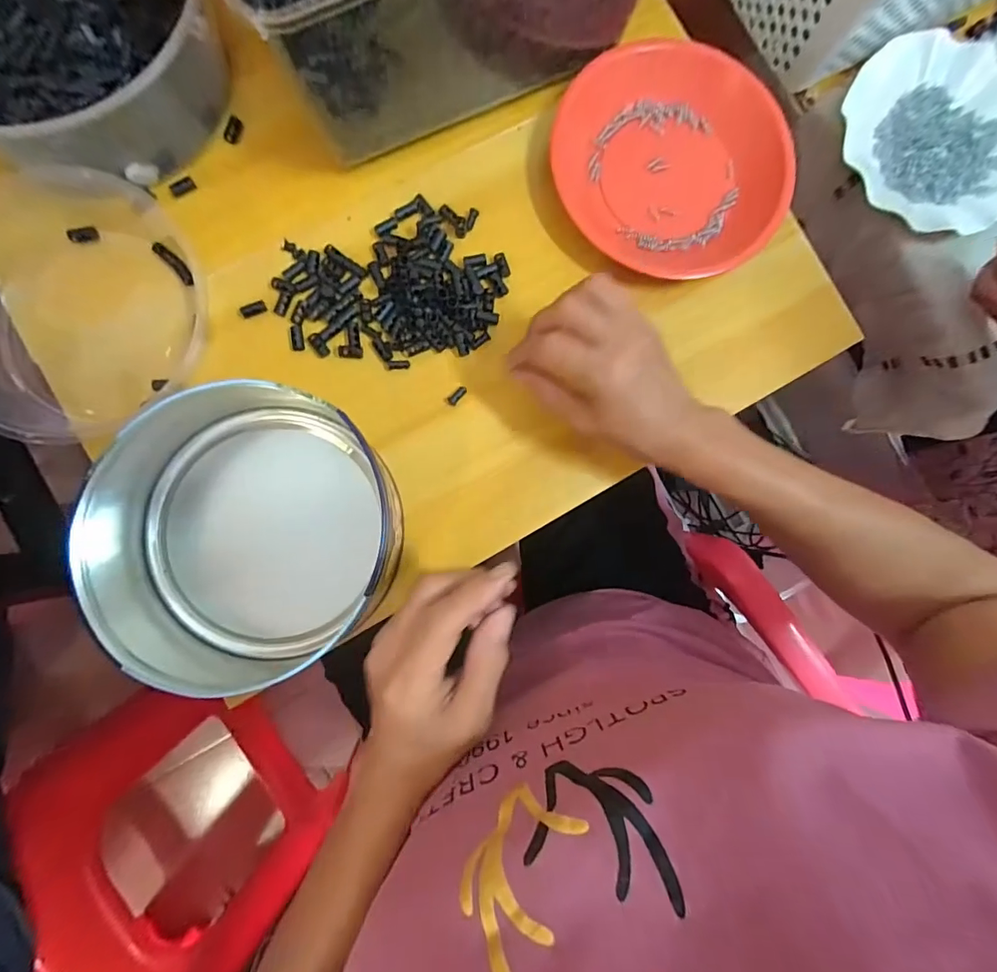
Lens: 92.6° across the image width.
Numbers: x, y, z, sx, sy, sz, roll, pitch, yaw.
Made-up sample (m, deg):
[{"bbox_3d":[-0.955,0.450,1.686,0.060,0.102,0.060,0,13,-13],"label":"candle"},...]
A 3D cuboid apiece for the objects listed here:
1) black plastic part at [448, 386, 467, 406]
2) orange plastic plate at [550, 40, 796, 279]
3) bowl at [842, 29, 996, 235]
[{"bbox_3d":[-0.032,-0.072,0.379,0.007,0.004,0.018,42,84,-3],"label":"black plastic part"},{"bbox_3d":[0.142,-0.266,0.392,0.195,0.030,0.175,38,84,-3],"label":"orange plastic plate"},{"bbox_3d":[0.420,-0.325,0.453,0.178,0.033,0.192,0,86,-4],"label":"bowl"}]

